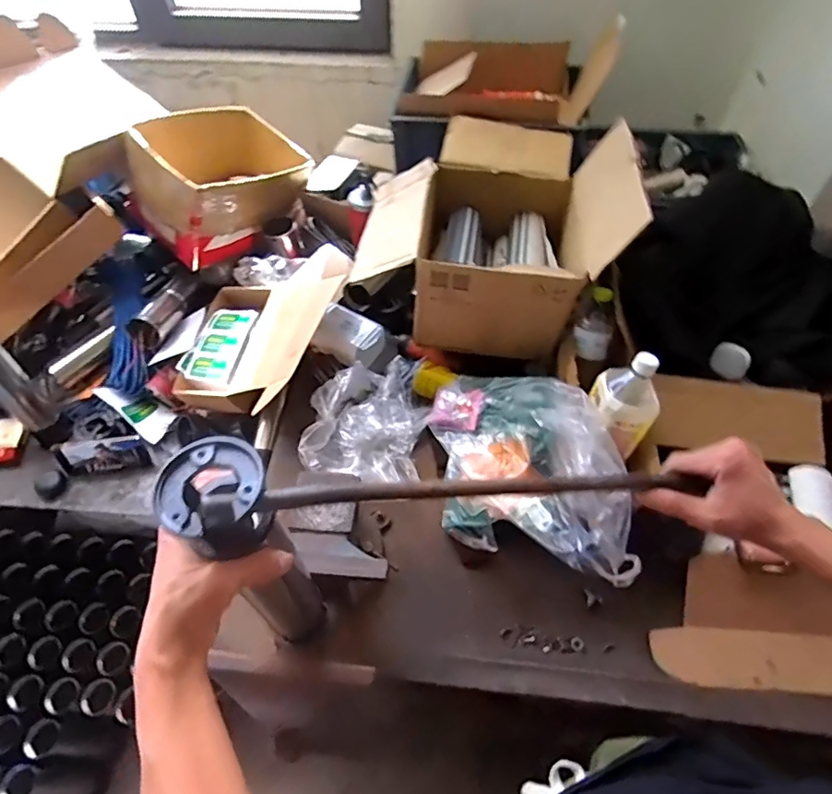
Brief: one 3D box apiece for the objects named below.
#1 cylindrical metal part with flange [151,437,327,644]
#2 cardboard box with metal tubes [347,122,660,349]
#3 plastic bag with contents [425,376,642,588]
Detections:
[{"bbox_3d":[-0.141,0.152,0.477,0.071,0.295,0.065,27,57,23],"label":"cylindrical metal part with flange"},{"bbox_3d":[0.124,-0.323,0.949,0.417,0.279,0.412,5,54,3],"label":"cardboard box with metal tubes"},{"bbox_3d":[0.150,0.098,0.782,0.215,0.166,0.384,-19,57,-14],"label":"plastic bag with contents"}]

